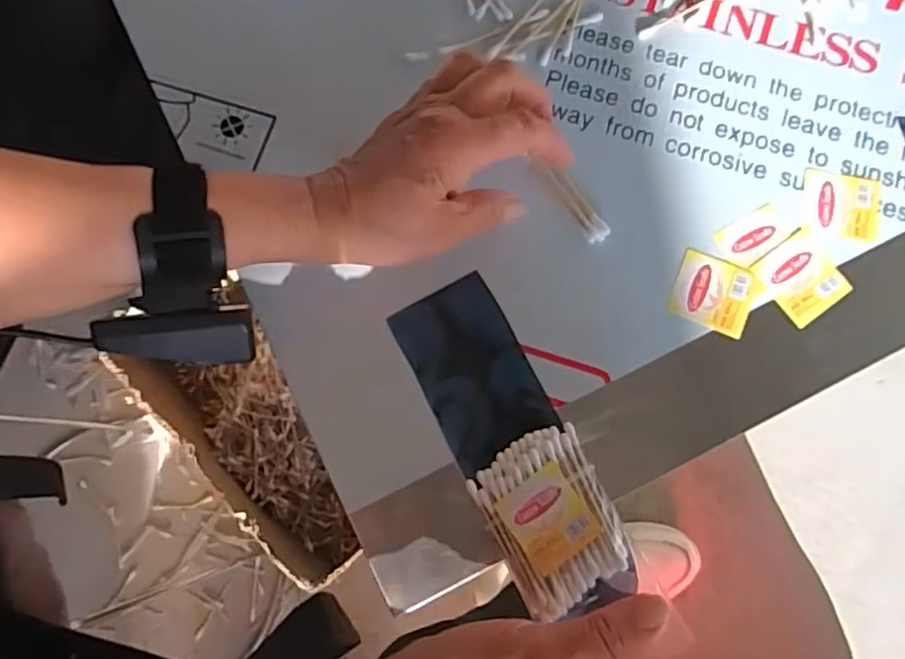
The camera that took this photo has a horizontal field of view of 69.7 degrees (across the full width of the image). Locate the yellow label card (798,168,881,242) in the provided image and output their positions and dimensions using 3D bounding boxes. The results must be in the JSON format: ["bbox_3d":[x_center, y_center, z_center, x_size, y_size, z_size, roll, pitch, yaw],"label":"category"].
[{"bbox_3d":[0.226,-0.072,0.378,0.043,0.004,0.042,10,79,2],"label":"yellow label card"}]

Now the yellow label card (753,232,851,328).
[{"bbox_3d":[0.198,-0.028,0.370,0.044,0.004,0.044,-37,81,-7],"label":"yellow label card"}]

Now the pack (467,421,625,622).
[{"bbox_3d":[0.051,0.096,0.337,0.062,0.014,0.080,-27,80,-5],"label":"pack"}]

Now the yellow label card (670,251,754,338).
[{"bbox_3d":[0.148,-0.021,0.369,0.041,0.004,0.040,20,82,9],"label":"yellow label card"}]

